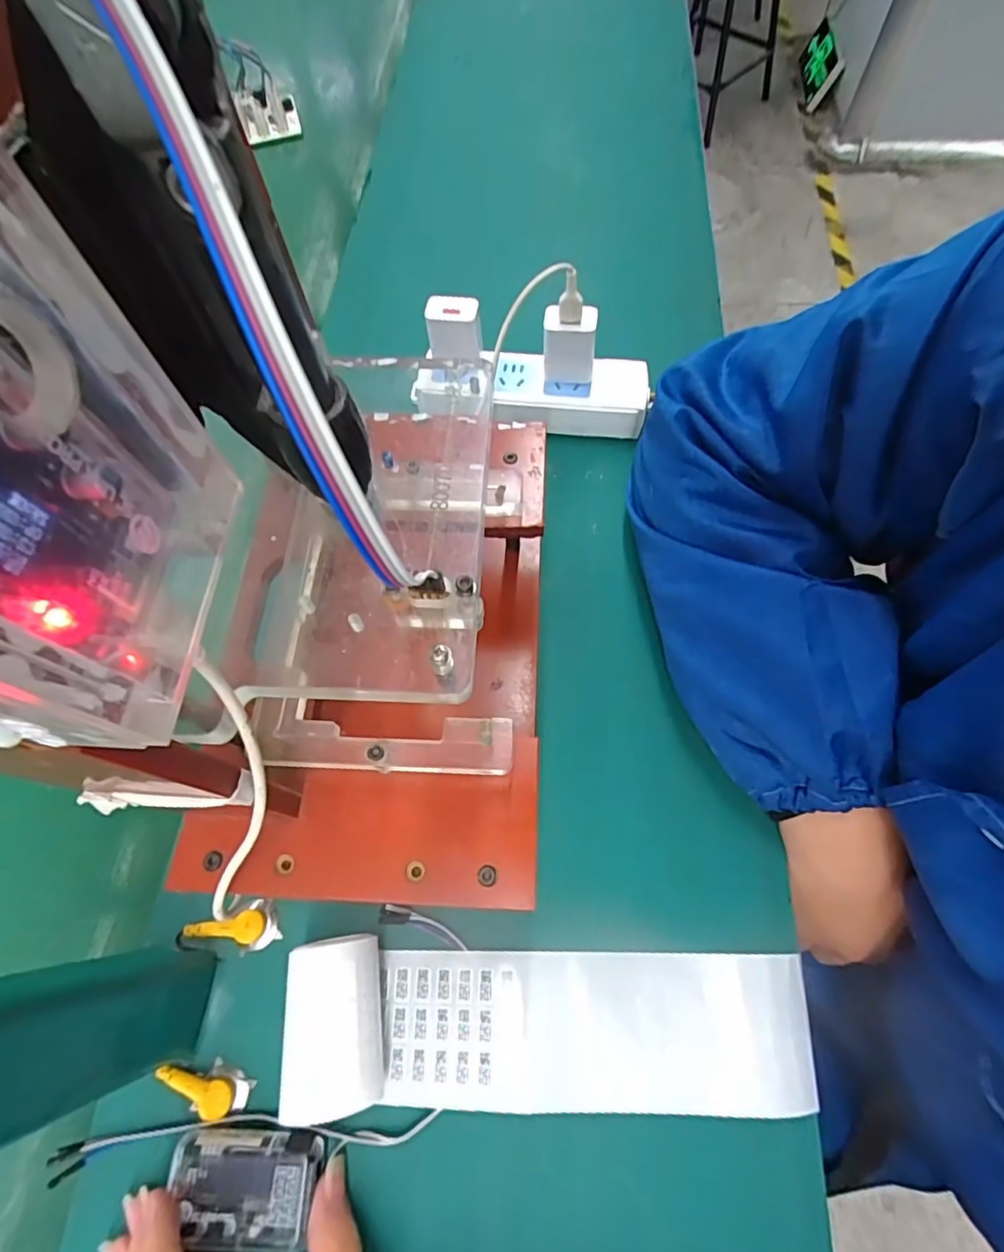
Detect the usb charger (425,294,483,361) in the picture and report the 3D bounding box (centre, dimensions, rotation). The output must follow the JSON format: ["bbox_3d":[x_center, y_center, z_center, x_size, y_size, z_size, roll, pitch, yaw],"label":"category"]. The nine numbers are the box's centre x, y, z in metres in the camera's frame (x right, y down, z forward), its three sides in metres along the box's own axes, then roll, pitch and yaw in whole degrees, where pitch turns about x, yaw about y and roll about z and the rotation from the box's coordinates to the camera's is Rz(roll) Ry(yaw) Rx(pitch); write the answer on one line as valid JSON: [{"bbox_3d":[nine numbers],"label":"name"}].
[{"bbox_3d":[-0.034,-0.207,0.408,0.037,0.049,0.027,1,66,3],"label":"usb charger"}]

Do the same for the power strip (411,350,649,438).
[{"bbox_3d":[0.022,-0.179,0.432,0.169,0.029,0.048,3,66,4],"label":"power strip"}]

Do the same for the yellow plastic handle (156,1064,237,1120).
[{"bbox_3d":[-0.150,0.227,0.276,0.038,0.010,0.015,11,67,7],"label":"yellow plastic handle"}]

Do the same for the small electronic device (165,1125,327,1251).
[{"bbox_3d":[-0.117,0.252,0.254,0.068,0.016,0.039,1,69,0],"label":"small electronic device"}]

